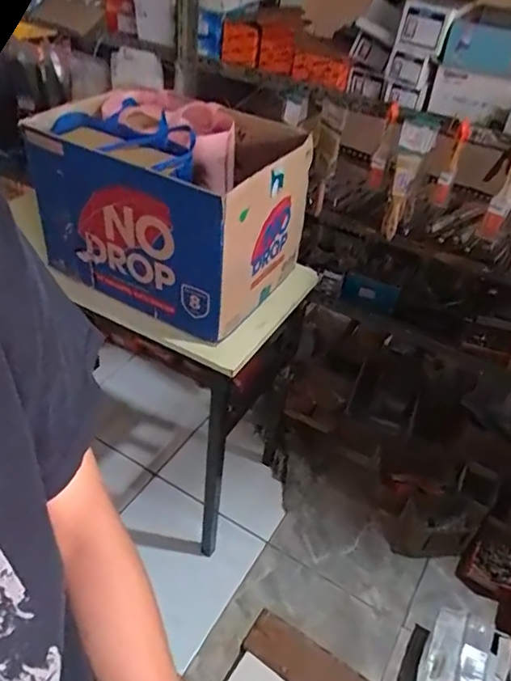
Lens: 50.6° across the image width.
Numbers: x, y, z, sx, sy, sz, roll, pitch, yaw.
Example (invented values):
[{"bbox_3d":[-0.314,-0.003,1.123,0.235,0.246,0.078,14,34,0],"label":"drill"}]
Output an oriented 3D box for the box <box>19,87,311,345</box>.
[{"bbox_3d":[-0.164,-0.293,1.138,0.469,0.296,0.388,23,44,18],"label":"box"}]

